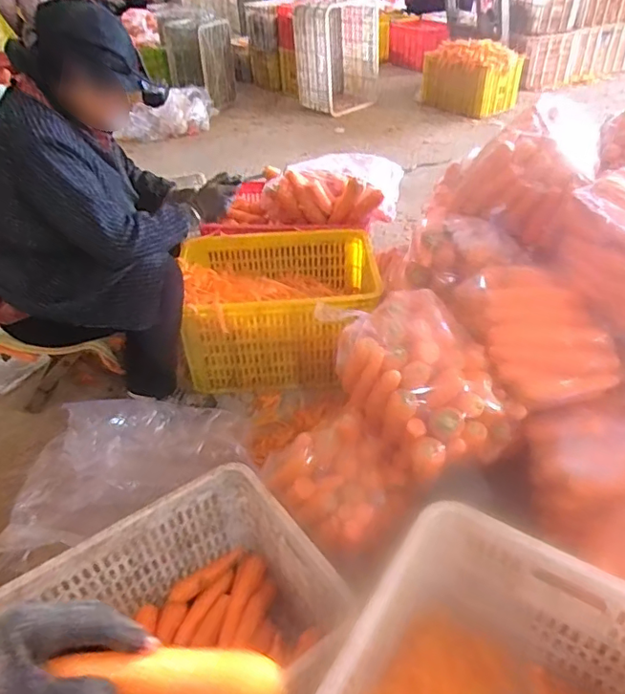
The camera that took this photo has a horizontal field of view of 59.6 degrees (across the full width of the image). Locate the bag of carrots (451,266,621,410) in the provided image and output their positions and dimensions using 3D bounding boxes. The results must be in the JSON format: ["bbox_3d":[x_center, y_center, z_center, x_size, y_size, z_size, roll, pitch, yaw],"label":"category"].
[{"bbox_3d":[0.405,-0.038,1.009,0.194,0.119,0.309,-9,39,-7],"label":"bag of carrots"}]

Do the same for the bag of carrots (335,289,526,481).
[{"bbox_3d":[0.200,0.049,0.991,0.221,0.184,0.298,-24,43,-24],"label":"bag of carrots"}]

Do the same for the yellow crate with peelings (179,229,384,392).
[{"bbox_3d":[-0.084,-0.112,1.526,0.513,0.276,0.362,-5,39,-2],"label":"yellow crate with peelings"}]

